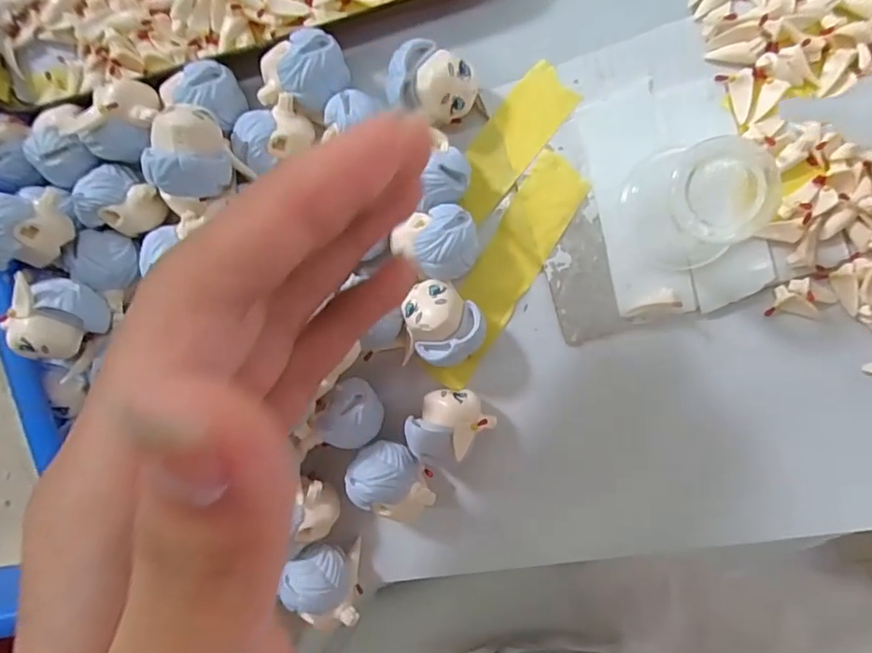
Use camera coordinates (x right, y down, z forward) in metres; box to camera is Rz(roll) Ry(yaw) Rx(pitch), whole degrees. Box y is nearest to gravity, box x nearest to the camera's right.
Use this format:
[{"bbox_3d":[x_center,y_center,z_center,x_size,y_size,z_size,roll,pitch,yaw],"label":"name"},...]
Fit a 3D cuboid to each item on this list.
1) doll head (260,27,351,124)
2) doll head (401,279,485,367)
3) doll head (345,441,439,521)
[{"bbox_3d":[-0.042,-0.081,0.173,0.027,0.019,0.026,1,94,8],"label":"doll head"},{"bbox_3d":[0.003,-0.002,0.176,0.025,0.023,0.026,-3,93,8],"label":"doll head"},{"bbox_3d":[-0.013,0.050,0.181,0.028,0.022,0.022,29,97,5],"label":"doll head"}]

